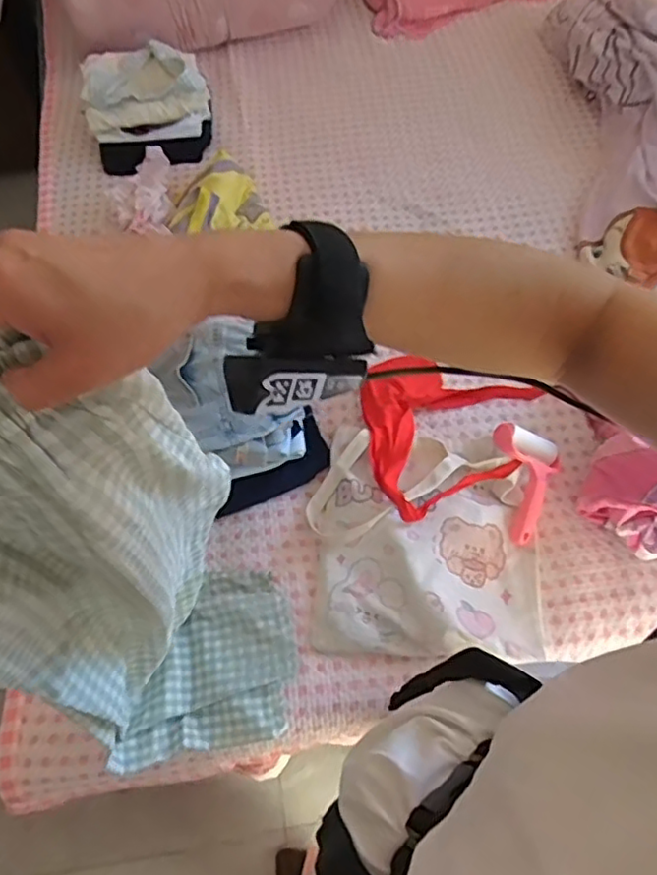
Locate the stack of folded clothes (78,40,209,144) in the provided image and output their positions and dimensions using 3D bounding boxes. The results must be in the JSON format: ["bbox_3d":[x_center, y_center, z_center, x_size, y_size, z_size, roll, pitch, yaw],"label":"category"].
[{"bbox_3d":[-0.395,-0.745,1.391,0.253,0.162,0.205,-10,62,-5],"label":"stack of folded clothes"}]

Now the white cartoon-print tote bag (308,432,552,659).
[{"bbox_3d":[0.144,0.153,0.934,0.343,0.054,0.320,5,62,3],"label":"white cartoon-print tote bag"}]

